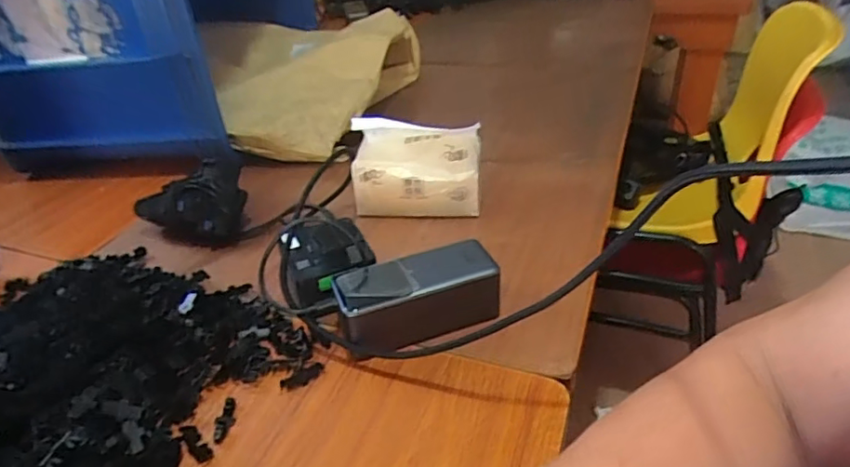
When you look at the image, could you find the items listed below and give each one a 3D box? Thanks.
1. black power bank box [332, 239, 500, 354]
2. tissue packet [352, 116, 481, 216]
[{"bbox_3d":[-0.006,0.054,0.460,0.127,0.053,0.055,-14,35,-13],"label":"black power bank box"},{"bbox_3d":[-0.009,-0.074,0.593,0.131,0.108,0.055,-1,35,6],"label":"tissue packet"}]

